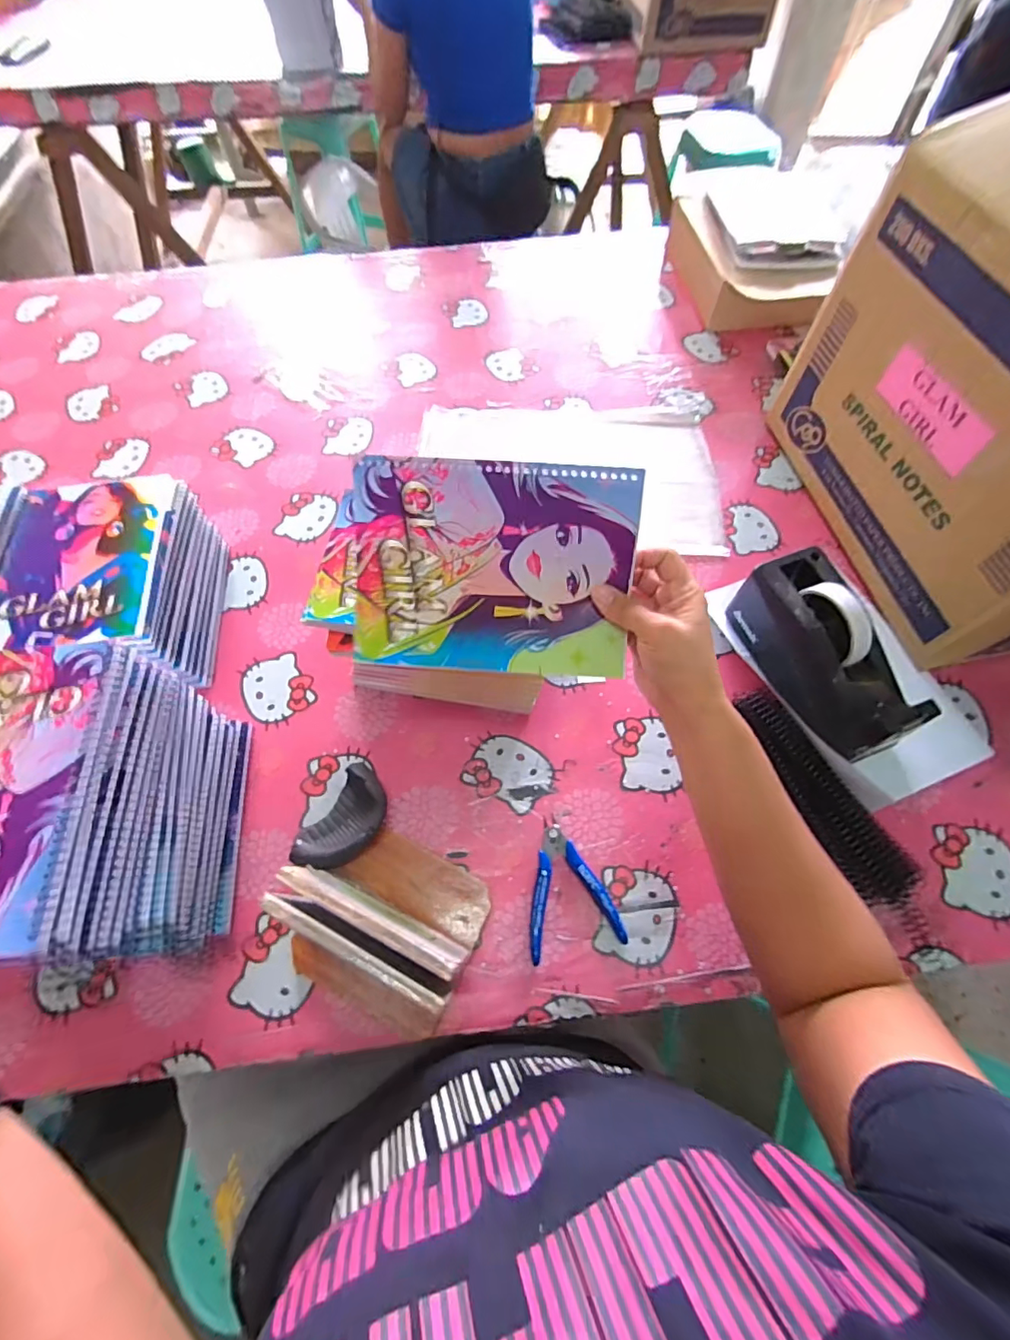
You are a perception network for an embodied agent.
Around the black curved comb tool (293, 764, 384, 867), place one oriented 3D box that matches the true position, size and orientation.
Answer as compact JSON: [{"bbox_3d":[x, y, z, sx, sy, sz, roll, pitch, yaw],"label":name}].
[{"bbox_3d":[-0.153,0.146,0.492,0.062,0.032,0.101,37,70,17],"label":"black curved comb tool"}]

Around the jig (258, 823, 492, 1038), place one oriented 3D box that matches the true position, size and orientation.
[{"bbox_3d":[-0.100,0.207,0.414,0.141,0.121,0.130,-1,64,1],"label":"jig"}]

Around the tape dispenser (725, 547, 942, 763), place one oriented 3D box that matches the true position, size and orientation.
[{"bbox_3d":[0.313,-0.017,0.510,0.076,0.115,0.197,-17,65,-7],"label":"tape dispenser"}]

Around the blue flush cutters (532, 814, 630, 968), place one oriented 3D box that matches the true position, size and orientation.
[{"bbox_3d":[0.052,0.198,0.475,0.084,0.013,0.114,-14,64,-6],"label":"blue flush cutters"}]

